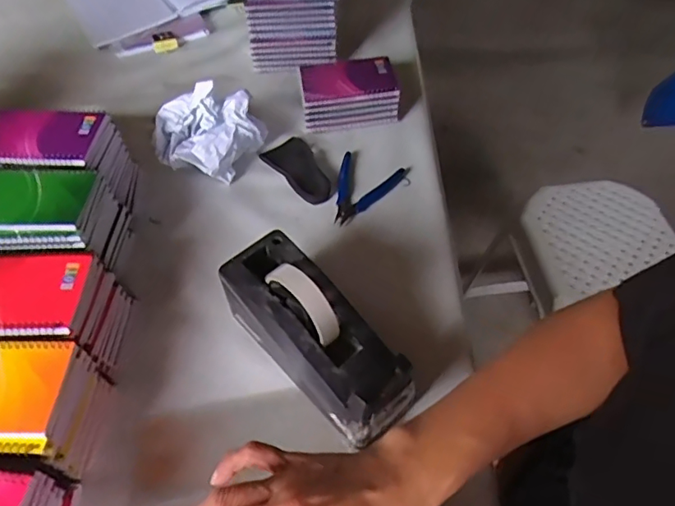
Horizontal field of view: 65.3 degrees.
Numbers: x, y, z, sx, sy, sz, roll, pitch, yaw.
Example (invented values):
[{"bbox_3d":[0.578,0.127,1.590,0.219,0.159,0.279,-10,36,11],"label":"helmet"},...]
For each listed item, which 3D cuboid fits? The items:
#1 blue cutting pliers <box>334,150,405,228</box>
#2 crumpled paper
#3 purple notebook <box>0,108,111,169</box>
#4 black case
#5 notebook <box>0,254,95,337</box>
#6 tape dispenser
[{"bbox_3d":[0.032,-0.080,0.675,0.081,0.007,0.117,16,55,11],"label":"blue cutting pliers"},{"bbox_3d":[-0.162,-0.149,0.681,0.143,0.091,0.096,-17,56,-12],"label":"crumpled paper"},{"bbox_3d":[-0.338,-0.130,0.598,0.138,0.012,0.095,3,54,1],"label":"purple notebook"},{"bbox_3d":[-0.048,-0.115,0.694,0.057,0.021,0.118,-32,60,-22],"label":"black case"},{"bbox_3d":[-0.307,0.038,0.496,0.127,0.009,0.087,1,54,0],"label":"notebook"},{"bbox_3d":[-0.022,0.076,0.499,0.083,0.116,0.208,-35,61,-23],"label":"tape dispenser"}]

